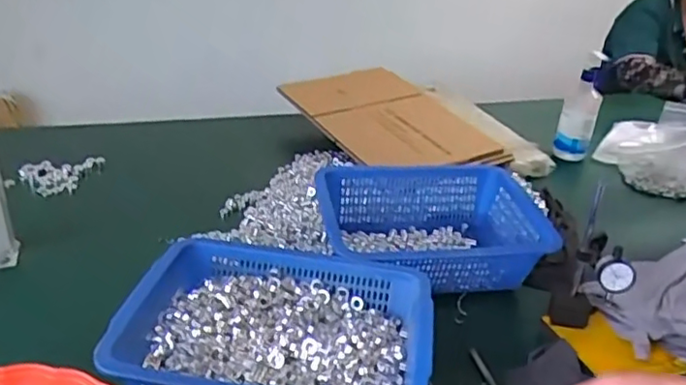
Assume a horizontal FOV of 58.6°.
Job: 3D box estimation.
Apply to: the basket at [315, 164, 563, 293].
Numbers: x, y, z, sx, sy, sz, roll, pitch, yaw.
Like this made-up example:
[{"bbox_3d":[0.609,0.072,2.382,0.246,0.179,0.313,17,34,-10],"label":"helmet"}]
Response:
[{"bbox_3d":[0.124,0.057,0.884,0.306,0.100,0.253,1,28,-8],"label":"basket"}]

